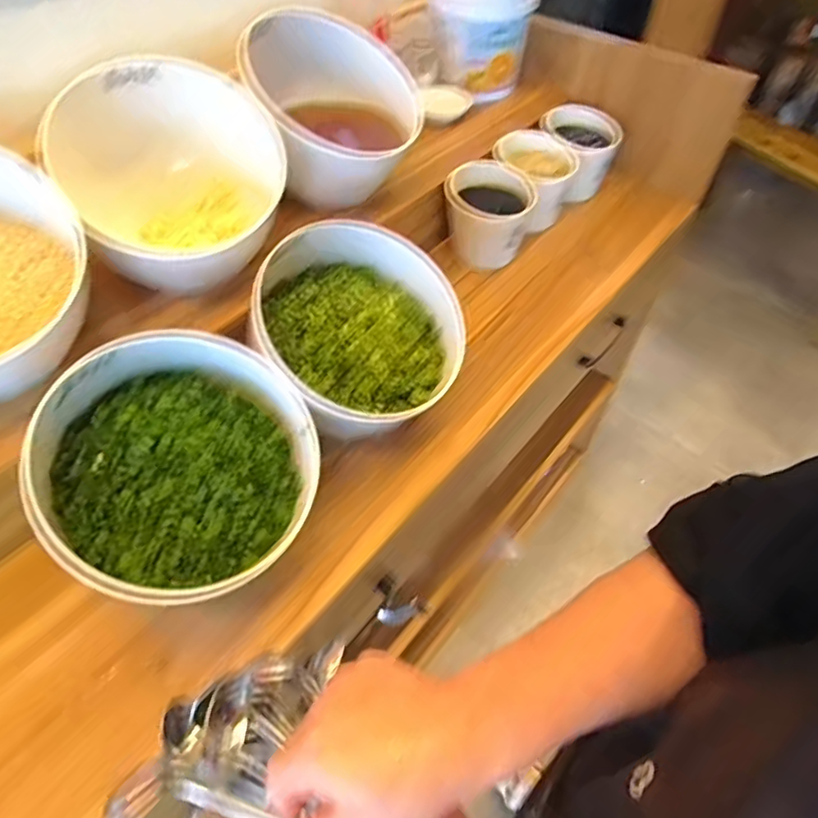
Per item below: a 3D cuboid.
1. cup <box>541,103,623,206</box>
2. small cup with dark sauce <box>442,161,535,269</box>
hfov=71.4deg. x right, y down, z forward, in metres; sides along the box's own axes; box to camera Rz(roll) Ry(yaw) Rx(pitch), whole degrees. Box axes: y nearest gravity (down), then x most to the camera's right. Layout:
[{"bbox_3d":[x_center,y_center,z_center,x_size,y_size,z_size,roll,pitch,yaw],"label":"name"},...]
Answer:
[{"bbox_3d":[0.266,-0.400,0.910,0.123,0.124,0.117,13,51,9],"label":"cup"},{"bbox_3d":[0.111,-0.271,0.802,0.110,0.106,0.102,1,50,-1],"label":"small cup with dark sauce"}]

